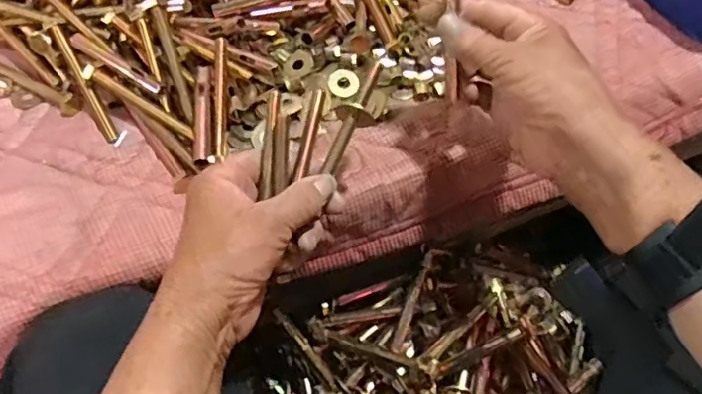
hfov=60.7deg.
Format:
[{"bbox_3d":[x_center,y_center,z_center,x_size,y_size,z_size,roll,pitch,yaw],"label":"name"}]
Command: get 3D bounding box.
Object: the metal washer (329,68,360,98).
[{"bbox_3d":[-0.006,-0.091,0.479,0.024,0.004,0.023,-27,88,-8],"label":"metal washer"}]

